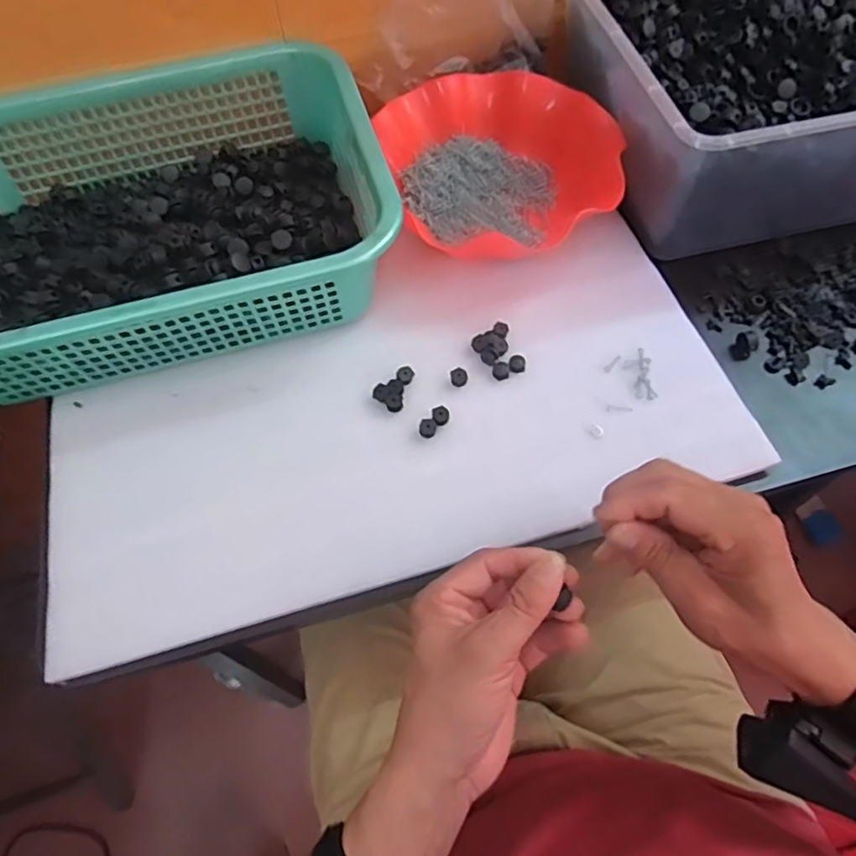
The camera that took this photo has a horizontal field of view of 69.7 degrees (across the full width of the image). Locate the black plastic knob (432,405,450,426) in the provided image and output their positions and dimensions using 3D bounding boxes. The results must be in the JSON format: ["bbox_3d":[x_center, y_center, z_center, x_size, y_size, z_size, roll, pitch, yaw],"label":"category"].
[{"bbox_3d":[0.010,-0.009,0.468,0.013,0.009,0.014,-1,61,1],"label":"black plastic knob"}]

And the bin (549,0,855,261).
[{"bbox_3d":[0.291,-0.317,0.559,0.292,0.132,0.288,-12,62,-5],"label":"bin"}]

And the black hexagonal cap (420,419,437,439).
[{"bbox_3d":[0.000,0.001,0.465,0.013,0.010,0.011,-6,61,-2],"label":"black hexagonal cap"}]

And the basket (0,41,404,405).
[{"bbox_3d":[-0.230,-0.178,0.514,0.373,0.091,0.279,-15,62,-7],"label":"basket"}]

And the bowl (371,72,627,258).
[{"bbox_3d":[0.068,-0.242,0.561,0.193,0.056,0.178,-1,61,1],"label":"bowl"}]

